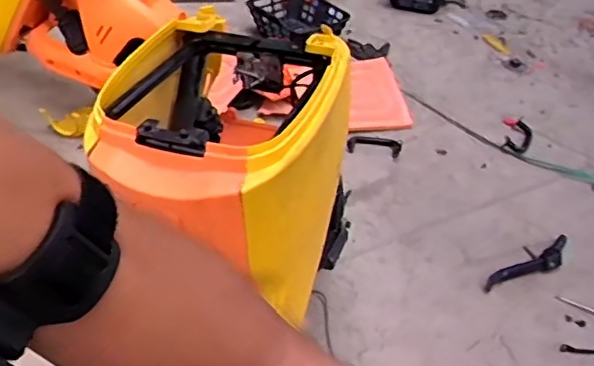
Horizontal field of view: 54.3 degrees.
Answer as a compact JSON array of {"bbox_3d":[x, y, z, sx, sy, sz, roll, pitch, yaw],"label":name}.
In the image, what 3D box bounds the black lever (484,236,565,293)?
[{"bbox_3d":[0.530,0.185,1.316,0.287,0.045,0.084,-26,49,-31],"label":"black lever"}]

